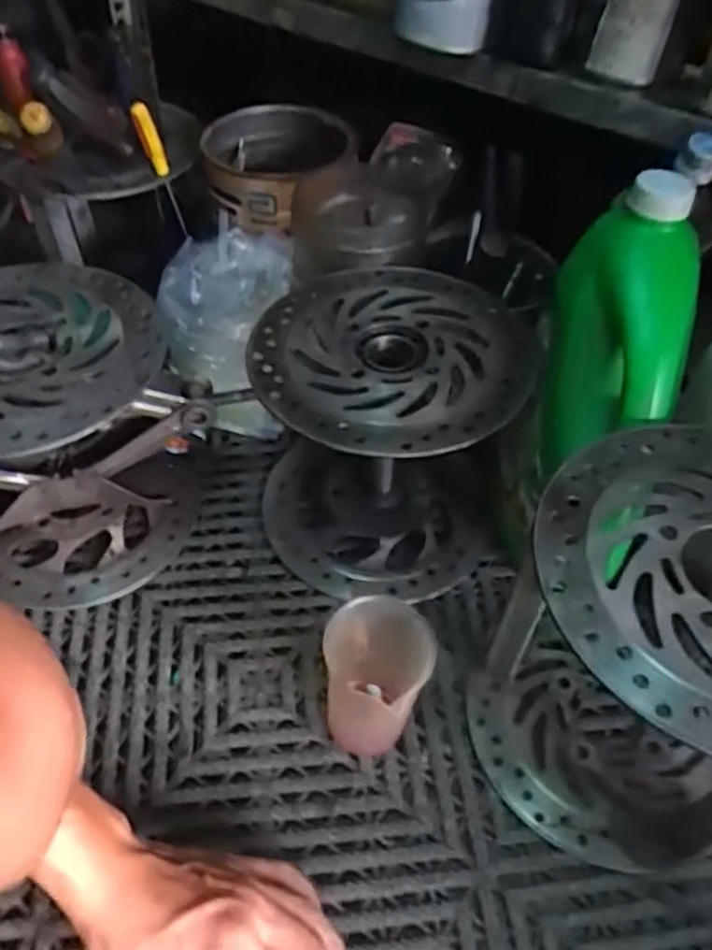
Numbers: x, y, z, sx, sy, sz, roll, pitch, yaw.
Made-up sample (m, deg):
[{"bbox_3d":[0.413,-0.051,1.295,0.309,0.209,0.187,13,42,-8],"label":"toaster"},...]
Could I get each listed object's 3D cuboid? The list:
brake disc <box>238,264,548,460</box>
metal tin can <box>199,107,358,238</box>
[{"bbox_3d":[0.030,-0.095,0.566,0.209,0.020,0.223,2,49,-3],"label":"brake disc"},{"bbox_3d":[-0.087,-0.321,0.762,0.145,0.062,0.178,11,50,7],"label":"metal tin can"}]

